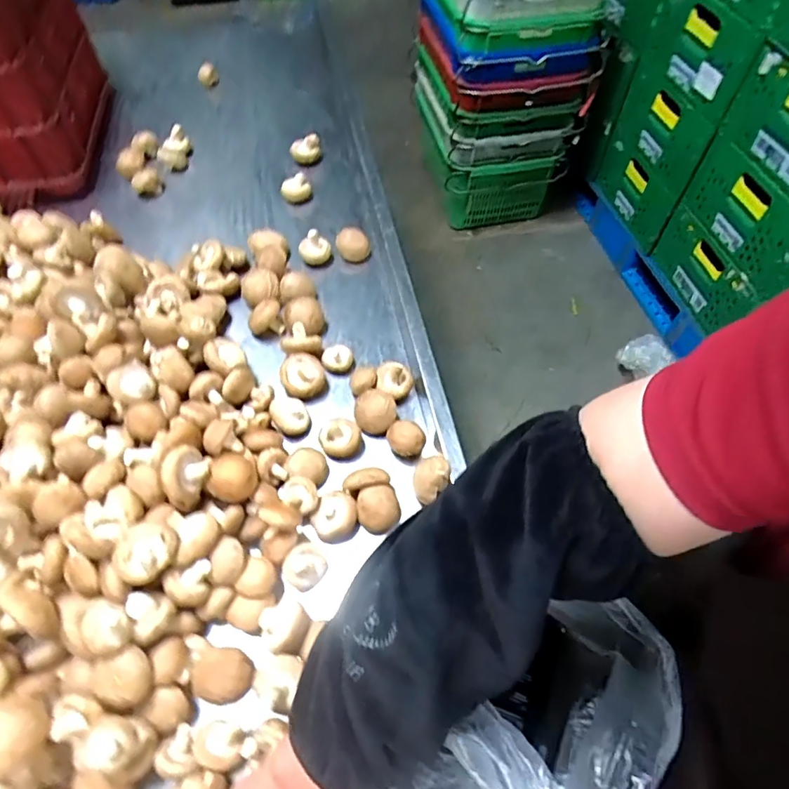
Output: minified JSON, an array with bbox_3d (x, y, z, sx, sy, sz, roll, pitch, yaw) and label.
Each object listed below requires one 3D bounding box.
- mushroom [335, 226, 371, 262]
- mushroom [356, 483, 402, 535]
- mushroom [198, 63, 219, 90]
[{"bbox_3d":[-0.064,-0.232,0.788,0.052,0.036,0.041,-5,58,-3],"label":"mushroom"},{"bbox_3d":[-0.017,0.125,0.559,0.046,0.030,0.045,0,57,0],"label":"mushroom"},{"bbox_3d":[-0.392,-0.669,1.077,0.045,0.040,0.045,-14,58,-8],"label":"mushroom"}]

